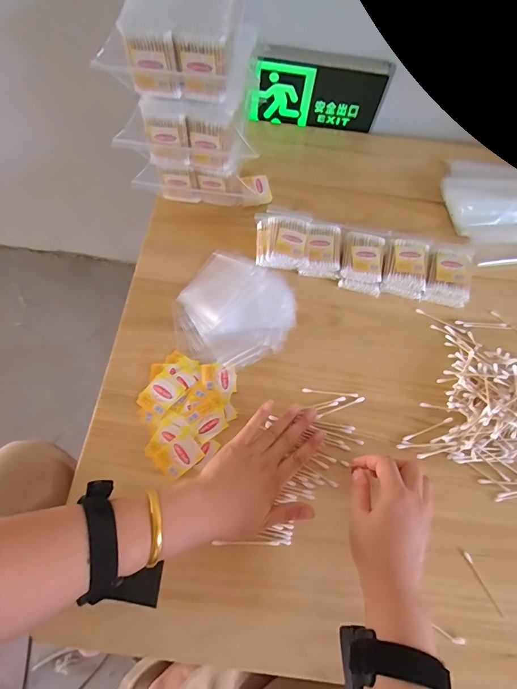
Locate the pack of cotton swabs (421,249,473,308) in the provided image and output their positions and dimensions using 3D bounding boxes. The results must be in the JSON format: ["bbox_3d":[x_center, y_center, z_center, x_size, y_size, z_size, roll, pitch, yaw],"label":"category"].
[{"bbox_3d":[0.264,-0.092,0.531,0.060,0.039,0.083,17,68,5],"label":"pack of cotton swabs"}]

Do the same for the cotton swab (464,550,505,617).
[{"bbox_3d":[0.241,0.256,0.402,0.008,0.006,0.067,-23,70,-11],"label":"cotton swab"}]

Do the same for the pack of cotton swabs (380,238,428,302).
[{"bbox_3d":[0.206,-0.106,0.535,0.057,0.038,0.074,13,68,3],"label":"pack of cotton swabs"}]

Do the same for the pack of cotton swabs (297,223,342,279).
[{"bbox_3d":[0.088,-0.133,0.540,0.056,0.042,0.076,4,68,-1],"label":"pack of cotton swabs"}]

